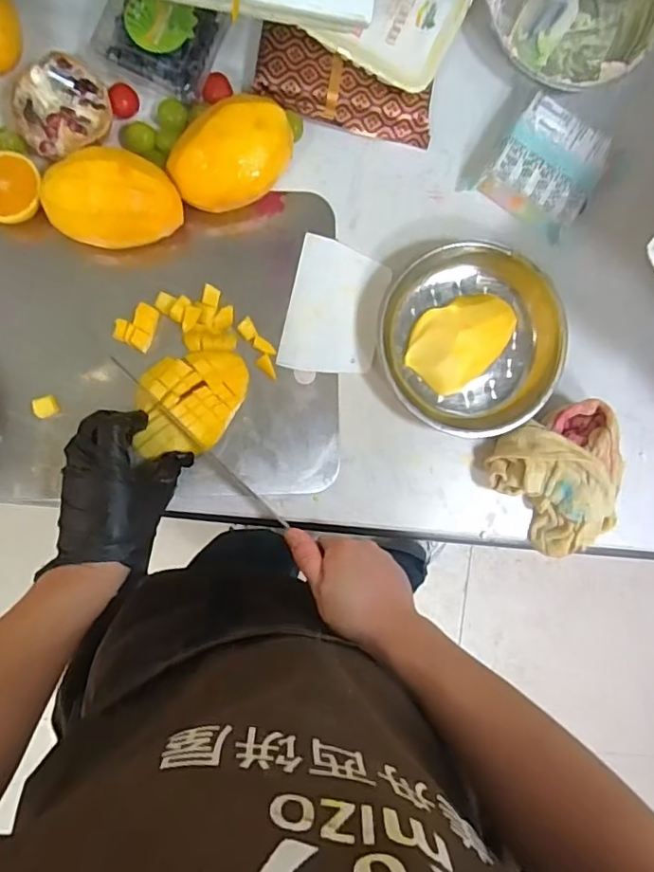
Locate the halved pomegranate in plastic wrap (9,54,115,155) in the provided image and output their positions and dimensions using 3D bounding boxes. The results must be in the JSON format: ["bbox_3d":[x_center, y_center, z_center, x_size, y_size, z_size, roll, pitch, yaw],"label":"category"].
[{"bbox_3d":[-0.232,-0.286,0.504,0.081,0.060,0.073,-33,94,-5],"label":"halved pomegranate in plastic wrap"}]

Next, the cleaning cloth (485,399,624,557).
[{"bbox_3d":[0.239,0.049,0.563,0.133,0.051,0.146,-24,93,-5],"label":"cleaning cloth"}]

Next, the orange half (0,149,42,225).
[{"bbox_3d":[-0.290,-0.225,0.516,0.060,0.032,0.065,0,91,-6],"label":"orange half"}]

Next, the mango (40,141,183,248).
[{"bbox_3d":[-0.192,-0.212,0.512,0.116,0.071,0.074,0,91,-6],"label":"mango"}]

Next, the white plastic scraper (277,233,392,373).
[{"bbox_3d":[0.009,-0.125,0.560,0.090,0.006,0.128,12,90,-4],"label":"white plastic scraper"}]

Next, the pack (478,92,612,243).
[{"bbox_3d":[0.224,-0.270,0.569,0.103,0.032,0.108,32,88,-6],"label":"pack"}]

